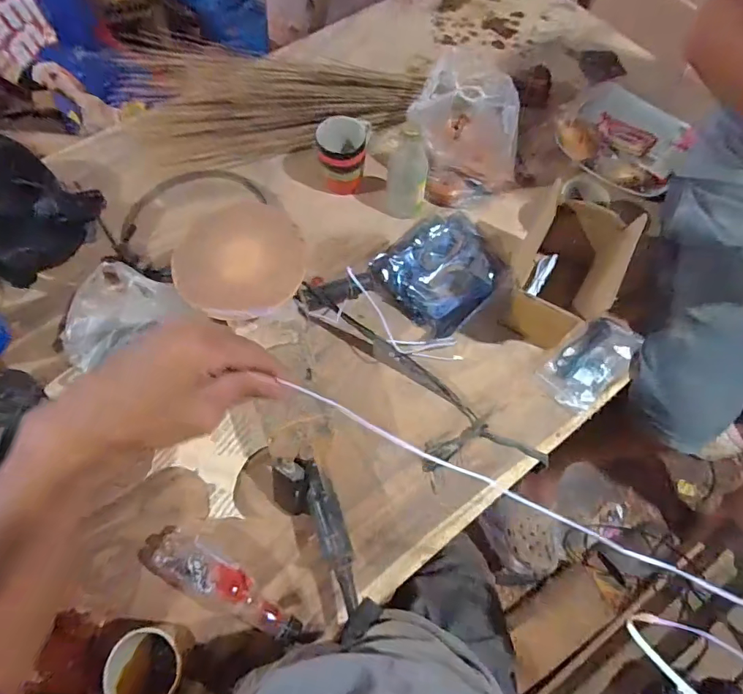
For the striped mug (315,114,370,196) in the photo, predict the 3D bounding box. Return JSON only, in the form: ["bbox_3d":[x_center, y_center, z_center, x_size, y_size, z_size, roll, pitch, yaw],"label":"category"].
[{"bbox_3d":[-0.047,-0.344,0.793,0.084,0.117,0.093,4,67,1],"label":"striped mug"}]

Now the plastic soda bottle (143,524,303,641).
[{"bbox_3d":[-0.198,0.299,0.564,0.241,0.068,0.061,23,69,9],"label":"plastic soda bottle"}]

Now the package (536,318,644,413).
[{"bbox_3d":[0.351,0.024,0.710,0.167,0.023,0.099,-36,72,-14],"label":"package"}]

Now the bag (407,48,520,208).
[{"bbox_3d":[0.179,-0.387,0.800,0.194,0.145,0.217,20,69,8],"label":"bag"}]

